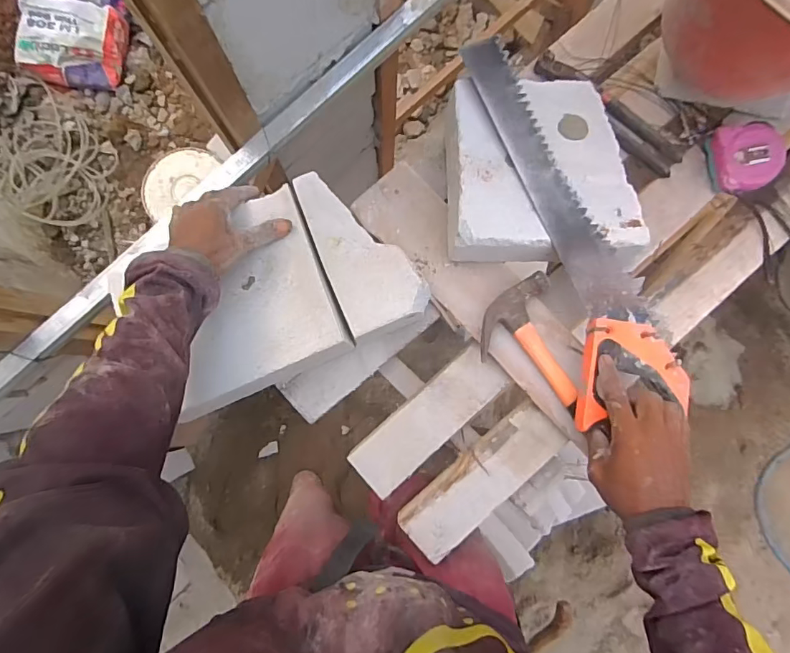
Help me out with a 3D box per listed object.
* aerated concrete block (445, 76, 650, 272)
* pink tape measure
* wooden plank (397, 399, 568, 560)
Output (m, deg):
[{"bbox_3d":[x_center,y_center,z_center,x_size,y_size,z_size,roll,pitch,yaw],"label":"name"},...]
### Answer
[{"bbox_3d":[0.163,-0.176,0.553,0.206,0.076,0.211,-5,85,-1],"label":"aerated concrete block"},{"bbox_3d":[0.434,-0.207,0.582,0.072,0.038,0.079,-16,85,-2],"label":"pink tape measure"},{"bbox_3d":[0.106,0.184,0.569,0.211,0.029,0.071,-41,86,-4],"label":"wooden plank"}]

